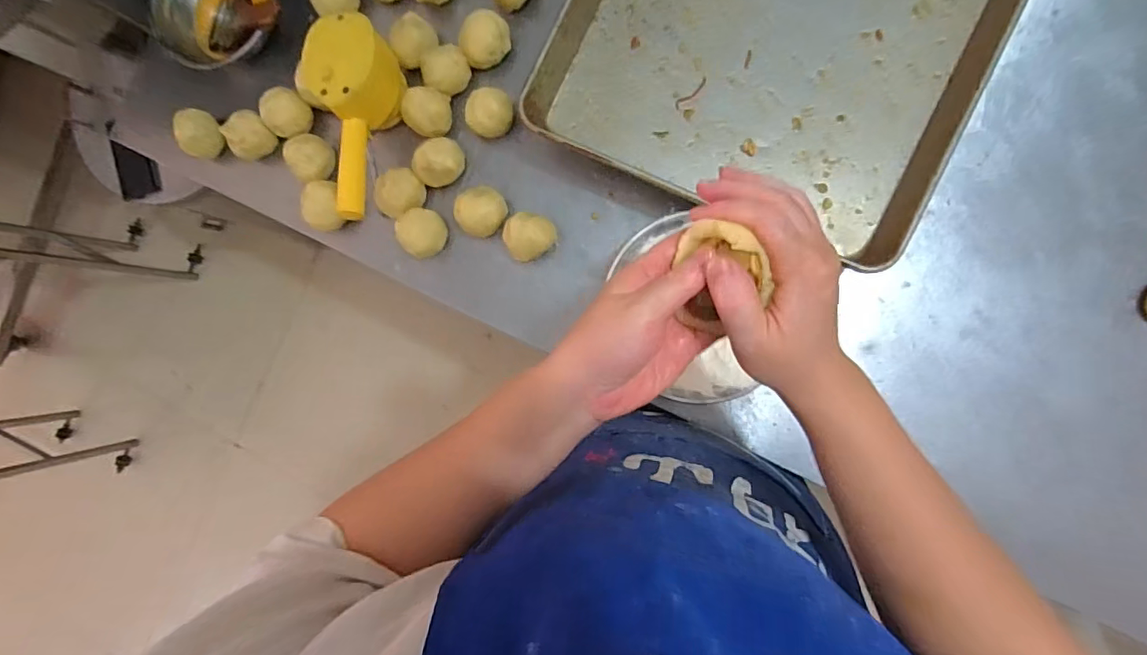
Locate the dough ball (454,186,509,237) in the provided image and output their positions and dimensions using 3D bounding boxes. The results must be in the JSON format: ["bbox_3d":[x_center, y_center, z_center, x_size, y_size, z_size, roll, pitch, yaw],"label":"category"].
[{"bbox_3d":[-0.105,-0.133,0.606,0.054,0.042,0.056,0,89,9],"label":"dough ball"}]

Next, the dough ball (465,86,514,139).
[{"bbox_3d":[-0.093,-0.243,0.599,0.052,0.053,0.042,-38,84,7],"label":"dough ball"}]

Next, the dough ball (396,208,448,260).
[{"bbox_3d":[-0.176,-0.111,0.617,0.052,0.045,0.049,0,89,9],"label":"dough ball"}]

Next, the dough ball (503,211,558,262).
[{"bbox_3d":[-0.049,-0.104,0.587,0.054,0.054,0.049,-38,84,7],"label":"dough ball"}]

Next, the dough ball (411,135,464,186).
[{"bbox_3d":[-0.158,-0.194,0.613,0.050,0.046,0.060,43,96,7],"label":"dough ball"}]

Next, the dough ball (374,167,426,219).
[{"bbox_3d":[-0.206,-0.159,0.623,0.062,0.046,0.051,-35,84,7],"label":"dough ball"}]

